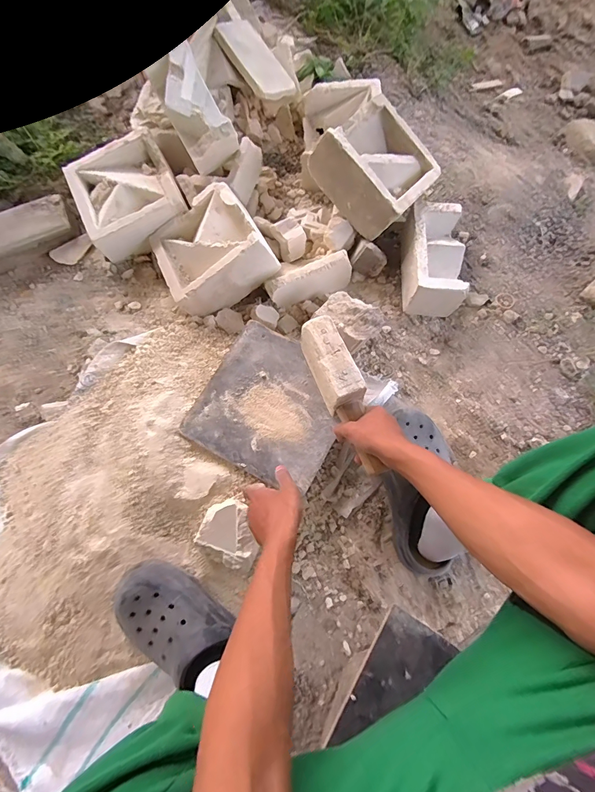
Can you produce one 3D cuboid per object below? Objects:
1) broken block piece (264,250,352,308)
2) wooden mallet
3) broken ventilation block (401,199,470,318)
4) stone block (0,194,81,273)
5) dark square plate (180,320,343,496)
[{"bbox_3d":[0.024,-0.228,0.762,0.174,0.080,0.042,-18,71,-5],"label":"broken block piece"},{"bbox_3d":[0.070,0.000,0.594,0.055,0.097,0.248,-21,80,-6],"label":"wooden mallet"},{"bbox_3d":[0.275,-0.276,0.768,0.104,0.097,0.195,5,71,3],"label":"broken ventilation block"},{"bbox_3d":[-0.590,-0.347,0.820,0.214,0.081,0.101,-21,72,-6],"label":"stone block"},{"bbox_3d":[-0.041,0.015,0.662,0.241,0.015,0.237,29,73,9],"label":"dark square plate"}]

